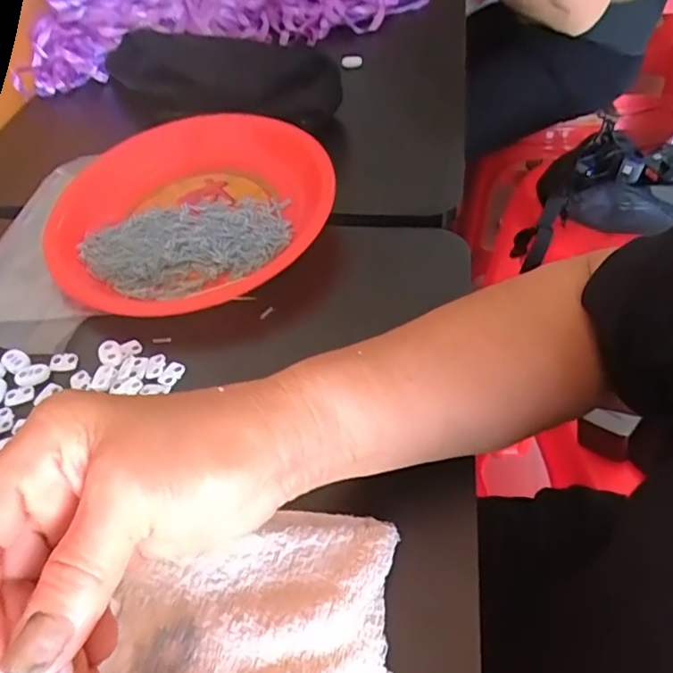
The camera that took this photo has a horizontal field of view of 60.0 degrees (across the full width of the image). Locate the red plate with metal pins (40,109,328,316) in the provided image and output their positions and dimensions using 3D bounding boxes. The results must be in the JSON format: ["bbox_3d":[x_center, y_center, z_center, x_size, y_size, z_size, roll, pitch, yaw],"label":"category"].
[{"bbox_3d":[-0.117,-0.108,0.468,0.220,0.029,0.182,-22,51,-12],"label":"red plate with metal pins"}]

